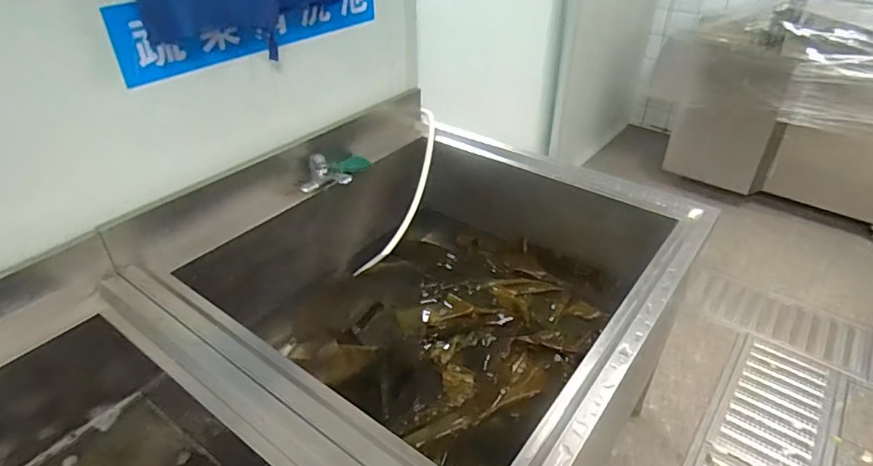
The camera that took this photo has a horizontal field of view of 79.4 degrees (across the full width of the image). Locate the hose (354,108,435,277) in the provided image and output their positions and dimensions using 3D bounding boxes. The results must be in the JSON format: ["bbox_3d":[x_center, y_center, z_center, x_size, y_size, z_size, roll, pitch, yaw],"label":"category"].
[{"bbox_3d":[-0.109,-0.129,1.632,0.116,0.066,0.576,19,84,27],"label":"hose"}]

